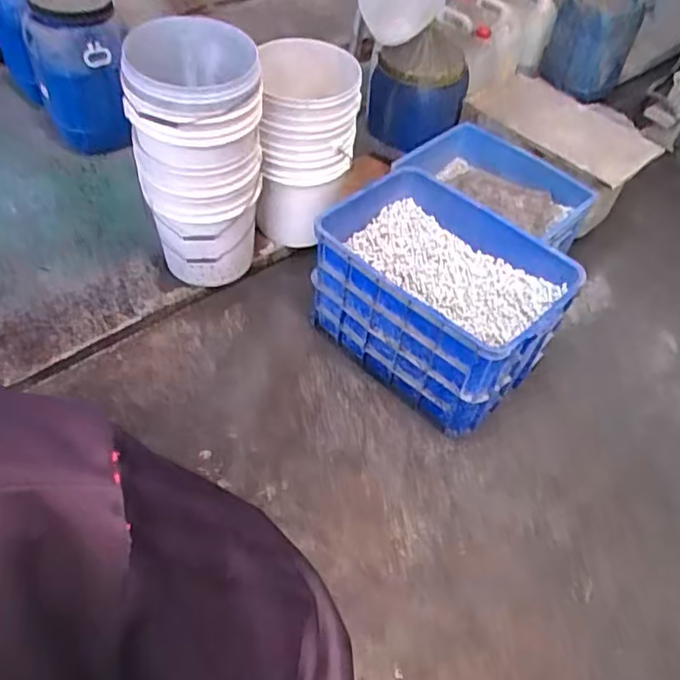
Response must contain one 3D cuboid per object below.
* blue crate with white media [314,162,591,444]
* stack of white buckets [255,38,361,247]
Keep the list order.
[{"bbox_3d":[0.245,-0.142,1.670,0.654,0.318,0.442,36,57,21],"label":"blue crate with white media"},{"bbox_3d":[-0.091,-0.508,1.685,0.254,0.504,0.267,7,52,0],"label":"stack of white buckets"}]

